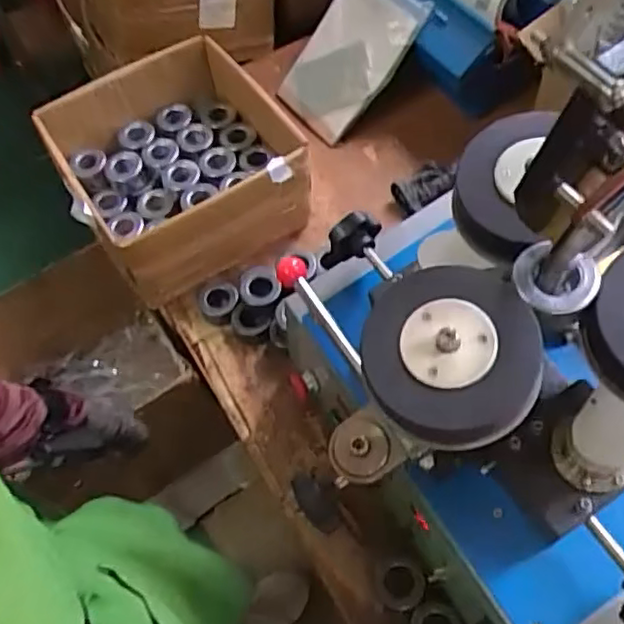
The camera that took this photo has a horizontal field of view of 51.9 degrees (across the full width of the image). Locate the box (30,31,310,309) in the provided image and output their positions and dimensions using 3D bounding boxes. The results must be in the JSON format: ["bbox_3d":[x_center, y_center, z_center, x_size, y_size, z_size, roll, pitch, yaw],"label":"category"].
[{"bbox_3d":[-0.208,-0.236,1.029,0.345,0.150,0.331,-32,63,-13],"label":"box"}]

